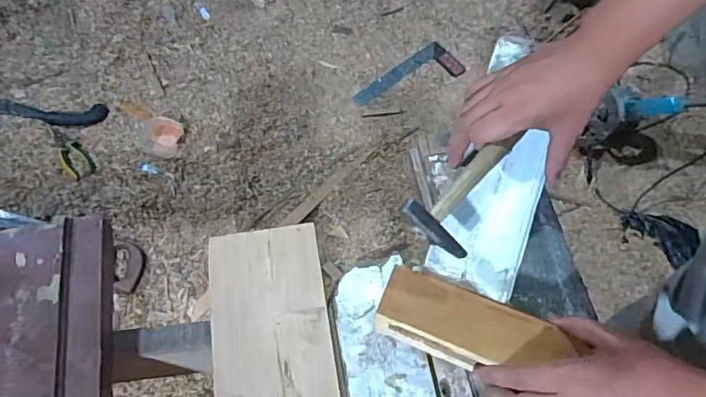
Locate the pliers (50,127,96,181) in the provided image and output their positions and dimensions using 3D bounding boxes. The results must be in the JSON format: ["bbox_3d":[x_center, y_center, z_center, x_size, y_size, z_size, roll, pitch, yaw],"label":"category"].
[{"bbox_3d":[-0.682,-0.117,1.216,0.059,0.012,0.188,-37,69,-21],"label":"pliers"}]

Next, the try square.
[{"bbox_3d":[0.153,-0.313,1.359,0.304,0.012,0.126,-35,68,-20],"label":"try square"}]

